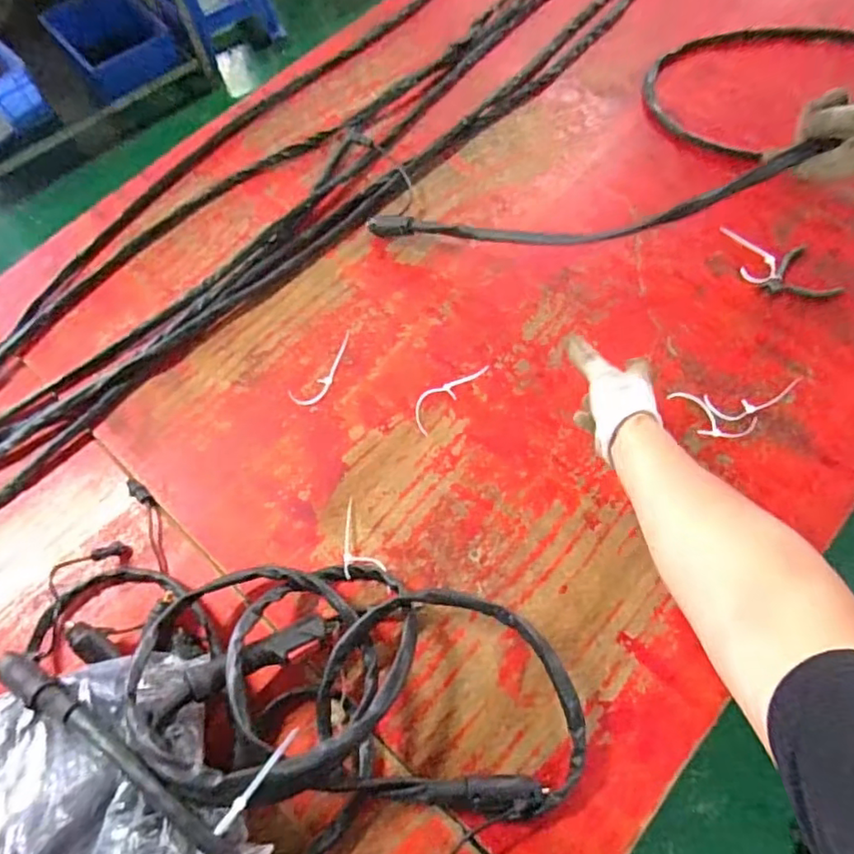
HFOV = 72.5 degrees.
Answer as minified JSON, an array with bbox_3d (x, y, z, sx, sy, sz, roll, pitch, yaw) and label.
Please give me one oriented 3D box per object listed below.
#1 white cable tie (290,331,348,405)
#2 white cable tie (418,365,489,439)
[{"bbox_3d":[-0.144,-0.082,0.850,0.046,0.004,0.133,36,73,16],"label":"white cable tie"},{"bbox_3d":[0.027,-0.050,0.831,0.046,0.004,0.139,37,73,17],"label":"white cable tie"}]

